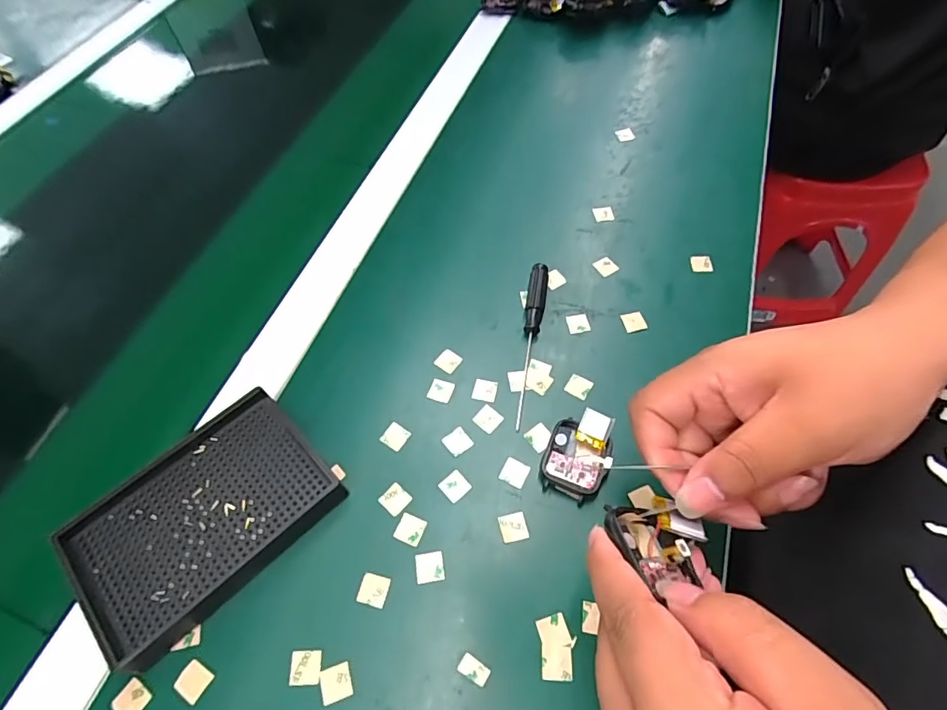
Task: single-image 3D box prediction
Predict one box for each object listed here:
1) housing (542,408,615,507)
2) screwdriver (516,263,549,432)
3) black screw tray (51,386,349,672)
[{"bbox_3d":[0.065,0.060,0.306,0.037,0.018,0.050,16,61,12],"label":"housing"},{"bbox_3d":[0.041,-0.011,0.351,0.014,0.015,0.129,7,59,7],"label":"screwdriver"},{"bbox_3d":[-0.158,0.094,0.294,0.137,0.023,0.092,-40,65,-19],"label":"black screw tray"}]

